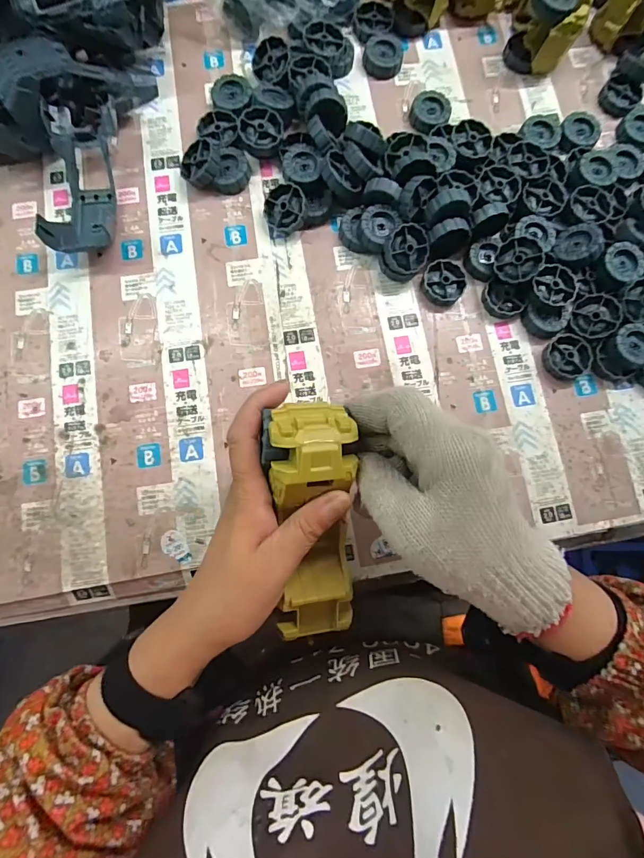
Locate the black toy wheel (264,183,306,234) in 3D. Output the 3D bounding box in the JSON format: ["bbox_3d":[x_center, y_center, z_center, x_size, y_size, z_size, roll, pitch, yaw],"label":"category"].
[{"bbox_3d":[-0.032,-0.196,0.370,0.039,0.013,0.039,3,100,19],"label":"black toy wheel"}]

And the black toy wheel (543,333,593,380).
[{"bbox_3d":[0.219,-0.064,0.371,0.039,0.011,0.039,0,80,0],"label":"black toy wheel"}]

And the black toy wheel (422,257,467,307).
[{"bbox_3d":[0.112,-0.135,0.376,0.039,0.011,0.044,12,80,2],"label":"black toy wheel"}]

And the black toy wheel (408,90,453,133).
[{"bbox_3d":[0.105,-0.306,0.400,0.037,0.013,0.038,0,80,0],"label":"black toy wheel"}]

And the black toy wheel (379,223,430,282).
[{"bbox_3d":[0.071,-0.156,0.364,0.041,0.025,0.040,-43,117,0],"label":"black toy wheel"}]

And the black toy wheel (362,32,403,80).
[{"bbox_3d":[0.061,-0.372,0.412,0.038,0.013,0.038,0,80,0],"label":"black toy wheel"}]

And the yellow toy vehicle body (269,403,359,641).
[{"bbox_3d":[-0.003,0.067,0.277,0.053,0.047,0.166,-1,107,0],"label":"yellow toy vehicle body"}]

